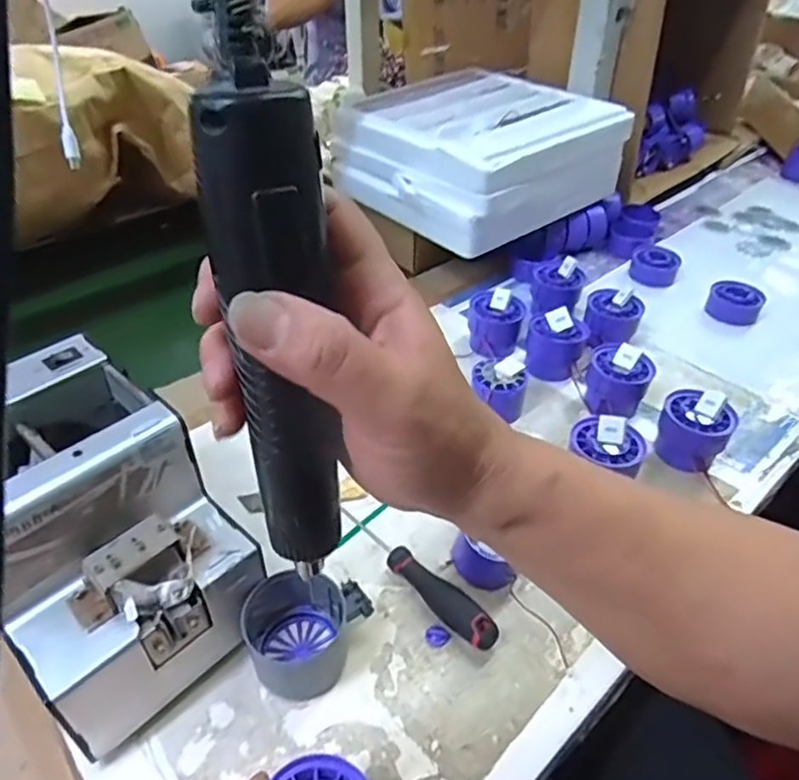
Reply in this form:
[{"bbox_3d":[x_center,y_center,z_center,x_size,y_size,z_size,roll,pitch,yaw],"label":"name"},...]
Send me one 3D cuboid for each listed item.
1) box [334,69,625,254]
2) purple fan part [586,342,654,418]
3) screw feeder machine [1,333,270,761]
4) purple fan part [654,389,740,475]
[{"bbox_3d":[0.091,-0.292,0.771,0.262,0.115,0.257,-28,47,-31],"label":"box"},{"bbox_3d":[0.196,-0.007,0.563,0.051,0.055,0.046,16,42,17],"label":"purple fan part"},{"bbox_3d":[-0.181,0.084,0.374,0.177,0.165,0.134,31,48,31],"label":"screw feeder machine"},{"bbox_3d":[0.242,0.034,0.516,0.054,0.059,0.050,29,47,30],"label":"purple fan part"}]

